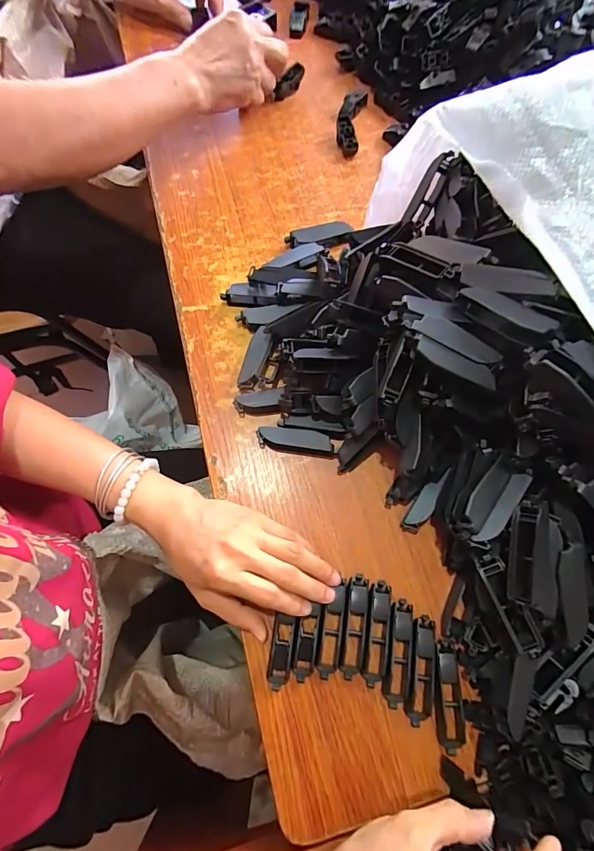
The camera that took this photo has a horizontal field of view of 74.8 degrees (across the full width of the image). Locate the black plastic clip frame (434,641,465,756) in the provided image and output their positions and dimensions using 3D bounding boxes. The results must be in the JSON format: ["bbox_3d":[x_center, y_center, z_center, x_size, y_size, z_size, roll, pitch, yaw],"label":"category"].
[{"bbox_3d":[0.118,0.210,0.301,0.021,0.013,0.076,1,72,-1],"label":"black plastic clip frame"}]

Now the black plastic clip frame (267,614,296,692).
[{"bbox_3d":[-0.013,0.180,0.306,0.016,0.009,0.056,8,87,5],"label":"black plastic clip frame"}]

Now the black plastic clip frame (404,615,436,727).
[{"bbox_3d":[0.096,0.191,0.302,0.022,0.014,0.077,8,72,1],"label":"black plastic clip frame"}]

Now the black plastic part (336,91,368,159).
[{"bbox_3d":[0.067,-0.382,0.489,0.031,0.020,0.099,11,73,2],"label":"black plastic part"}]

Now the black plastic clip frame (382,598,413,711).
[{"bbox_3d":[0.080,0.180,0.306,0.019,0.009,0.077,10,73,2],"label":"black plastic clip frame"}]

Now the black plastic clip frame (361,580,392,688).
[{"bbox_3d":[0.064,0.167,0.312,0.018,0.008,0.077,10,73,2],"label":"black plastic clip frame"}]

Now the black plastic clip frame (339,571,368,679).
[{"bbox_3d":[0.046,0.162,0.315,0.017,0.010,0.077,9,72,2],"label":"black plastic clip frame"}]

